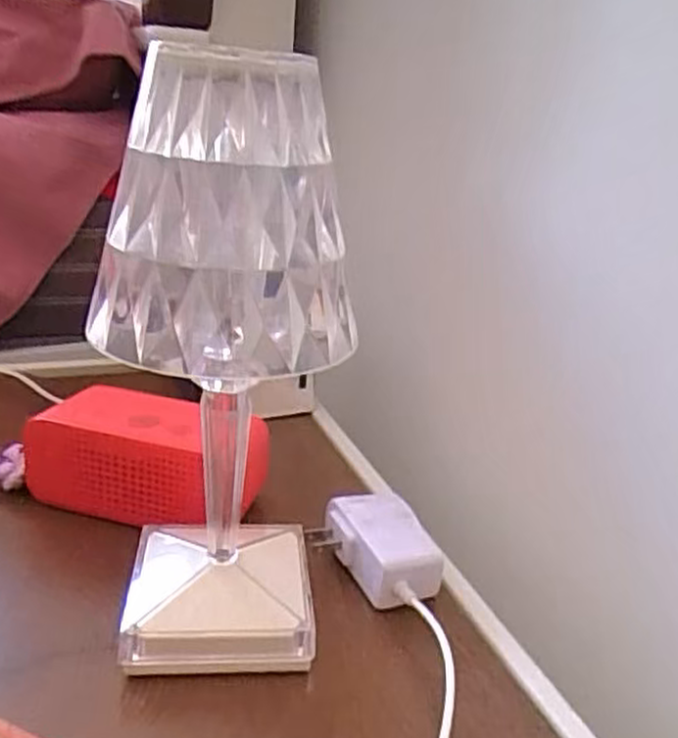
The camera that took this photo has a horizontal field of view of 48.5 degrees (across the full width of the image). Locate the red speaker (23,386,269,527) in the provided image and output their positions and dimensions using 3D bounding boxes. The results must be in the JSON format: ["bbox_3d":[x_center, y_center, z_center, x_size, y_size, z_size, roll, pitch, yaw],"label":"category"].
[{"bbox_3d":[-0.117,0.052,0.455,0.131,0.061,0.062,10,21,9],"label":"red speaker"}]

